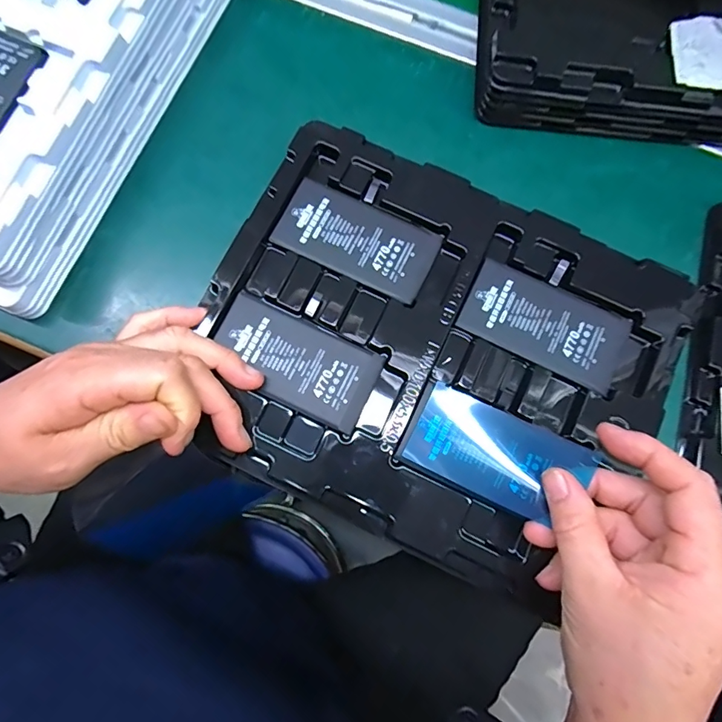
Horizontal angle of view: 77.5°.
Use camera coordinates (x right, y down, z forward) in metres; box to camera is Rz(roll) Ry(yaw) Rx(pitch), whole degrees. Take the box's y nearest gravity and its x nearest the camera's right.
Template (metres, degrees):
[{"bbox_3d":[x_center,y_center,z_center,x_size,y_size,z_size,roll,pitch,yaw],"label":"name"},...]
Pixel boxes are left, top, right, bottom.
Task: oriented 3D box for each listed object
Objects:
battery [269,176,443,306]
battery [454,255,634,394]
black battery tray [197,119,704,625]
[{"bbox_3d":[-0.002,-0.077,0.285,0.097,0.007,0.052,25,79,5],"label":"battery"},{"bbox_3d":[0.113,-0.022,0.275,0.098,0.004,0.051,26,79,5],"label":"battery"},{"bbox_3d":[0.043,-0.006,0.271,0.271,0.017,0.218,26,79,5],"label":"black battery tray"}]

